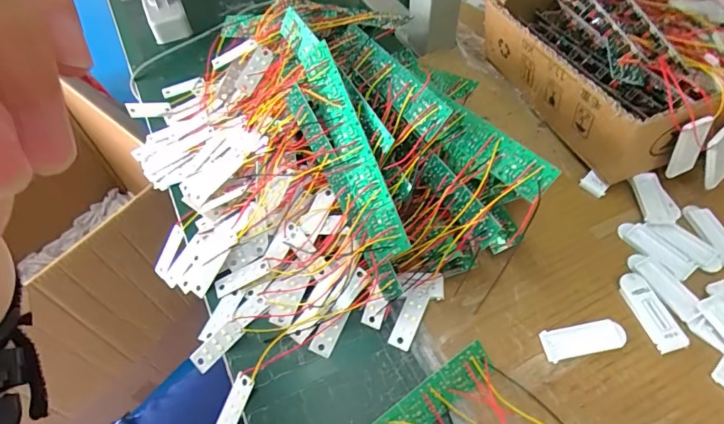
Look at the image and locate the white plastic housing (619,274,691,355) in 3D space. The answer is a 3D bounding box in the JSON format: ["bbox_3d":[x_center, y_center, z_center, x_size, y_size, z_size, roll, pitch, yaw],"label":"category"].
[{"bbox_3d":[0.208,0.072,0.324,0.021,0.006,0.057,-15,56,-7],"label":"white plastic housing"}]

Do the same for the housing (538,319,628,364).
[{"bbox_3d":[0.157,0.090,0.317,0.058,0.006,0.021,-11,55,-4],"label":"housing"}]

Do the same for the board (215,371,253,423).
[{"bbox_3d":[-0.090,0.137,0.313,0.014,0.004,0.048,21,82,17],"label":"board"}]

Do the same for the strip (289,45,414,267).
[{"bbox_3d":[-0.010,-0.049,0.327,0.031,0.009,0.173,-29,72,23],"label":"strip"}]

